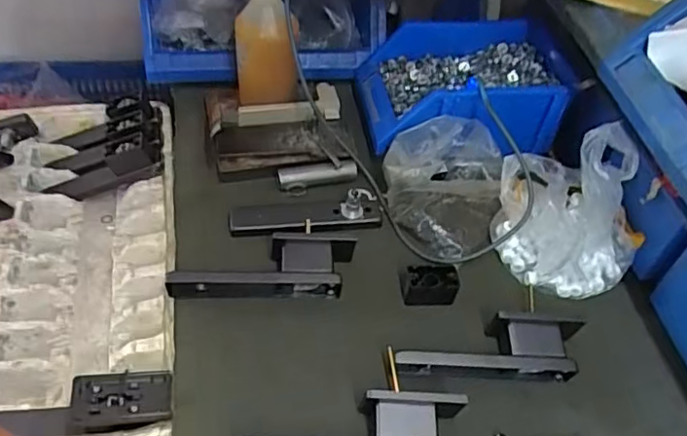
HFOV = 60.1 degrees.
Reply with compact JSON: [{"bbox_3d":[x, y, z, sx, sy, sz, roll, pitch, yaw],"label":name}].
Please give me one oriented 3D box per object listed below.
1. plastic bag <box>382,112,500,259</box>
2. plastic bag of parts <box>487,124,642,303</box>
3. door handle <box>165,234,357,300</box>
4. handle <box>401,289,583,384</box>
[{"bbox_3d":[0.108,-0.038,0.657,0.130,0.078,0.124,17,49,11],"label":"plastic bag"},{"bbox_3d":[0.242,-0.018,0.608,0.150,0.163,0.125,10,48,5],"label":"plastic bag of parts"},{"bbox_3d":[-0.079,0.051,0.590,0.177,0.042,0.047,-1,49,-6],"label":"door handle"},{"bbox_3d":[0.138,0.116,0.557,0.177,0.036,0.071,0,48,-4],"label":"handle"}]

